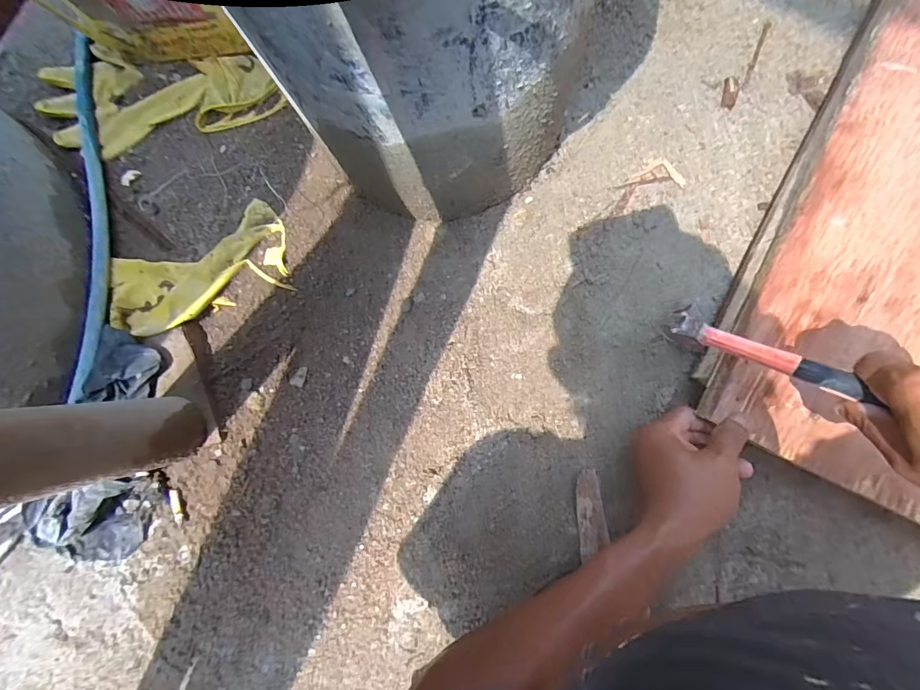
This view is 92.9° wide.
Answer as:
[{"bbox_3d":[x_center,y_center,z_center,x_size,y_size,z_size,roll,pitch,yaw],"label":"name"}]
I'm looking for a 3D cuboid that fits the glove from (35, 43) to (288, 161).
[{"bbox_3d":[-0.359,-0.288,0.517,0.295,0.018,0.119,3,85,4],"label":"glove"}]

